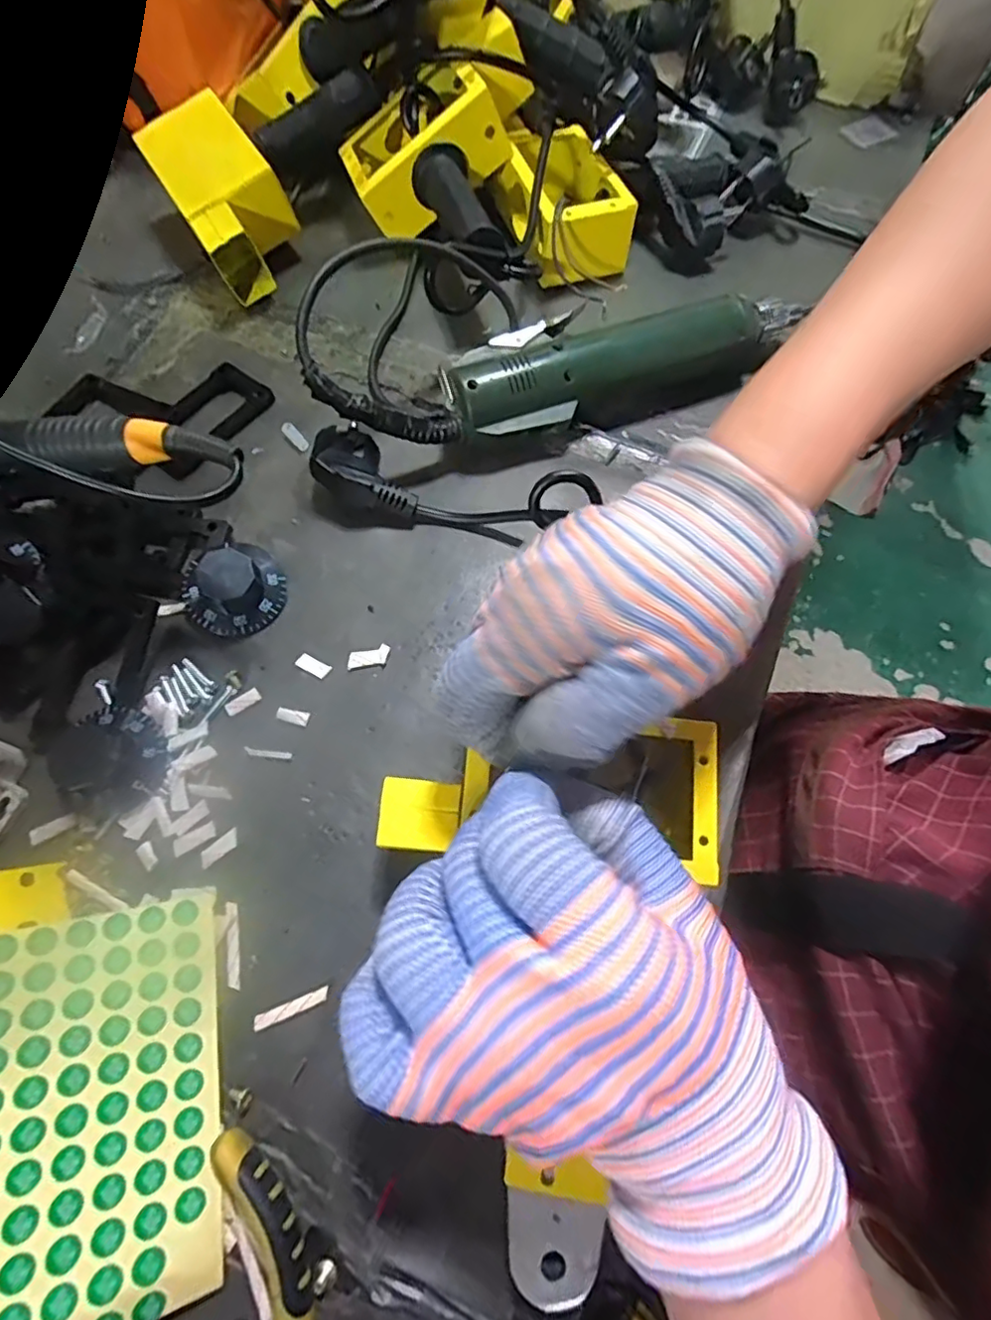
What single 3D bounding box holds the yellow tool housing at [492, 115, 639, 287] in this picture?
[{"bbox_3d":[0.044,-0.310,0.395,0.070,0.043,0.135,-17,69,-7],"label":"yellow tool housing"}]

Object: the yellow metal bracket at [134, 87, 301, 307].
[{"bbox_3d":[-0.175,-0.299,0.384,0.060,0.057,0.125,-30,71,-12],"label":"yellow metal bracket"}]

